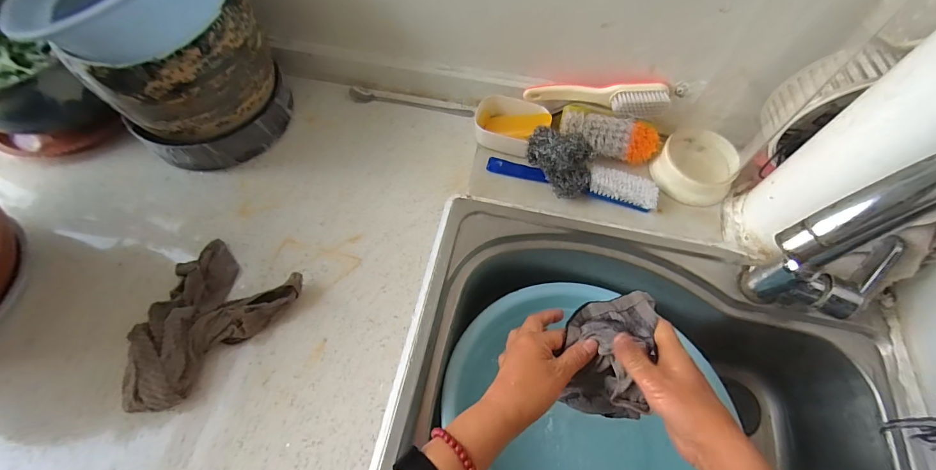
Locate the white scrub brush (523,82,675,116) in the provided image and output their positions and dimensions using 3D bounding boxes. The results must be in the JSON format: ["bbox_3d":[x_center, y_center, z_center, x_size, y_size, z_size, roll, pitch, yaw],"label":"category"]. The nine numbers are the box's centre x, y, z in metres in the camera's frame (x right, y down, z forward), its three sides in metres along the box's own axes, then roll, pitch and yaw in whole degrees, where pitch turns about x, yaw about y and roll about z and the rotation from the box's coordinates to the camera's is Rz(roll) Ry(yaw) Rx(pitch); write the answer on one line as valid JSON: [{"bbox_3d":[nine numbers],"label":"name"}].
[{"bbox_3d":[0.178,-0.191,0.565,0.189,0.034,0.039,6,64,2],"label":"white scrub brush"}]

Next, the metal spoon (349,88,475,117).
[{"bbox_3d":[-0.089,-0.208,0.642,0.195,0.020,0.018,8,64,3],"label":"metal spoon"}]

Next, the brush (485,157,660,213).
[{"bbox_3d":[0.142,-0.078,0.564,0.231,0.031,0.042,14,64,6],"label":"brush"}]

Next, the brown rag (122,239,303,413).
[{"bbox_3d":[-0.309,0.085,0.466,0.138,0.039,0.194,40,69,17],"label":"brown rag"}]

